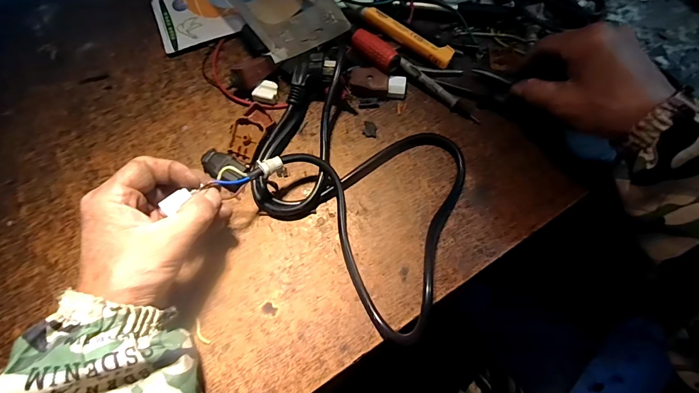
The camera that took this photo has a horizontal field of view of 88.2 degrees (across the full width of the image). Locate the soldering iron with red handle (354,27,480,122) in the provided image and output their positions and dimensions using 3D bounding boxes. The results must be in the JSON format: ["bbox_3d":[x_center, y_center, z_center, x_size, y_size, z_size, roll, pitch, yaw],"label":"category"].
[{"bbox_3d":[0.069,-0.124,0.375,0.153,0.018,0.025,33,71,-4],"label":"soldering iron with red handle"}]

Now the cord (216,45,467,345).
[{"bbox_3d":[0.012,-0.022,0.328,0.230,0.054,0.188,37,73,14],"label":"cord"}]

